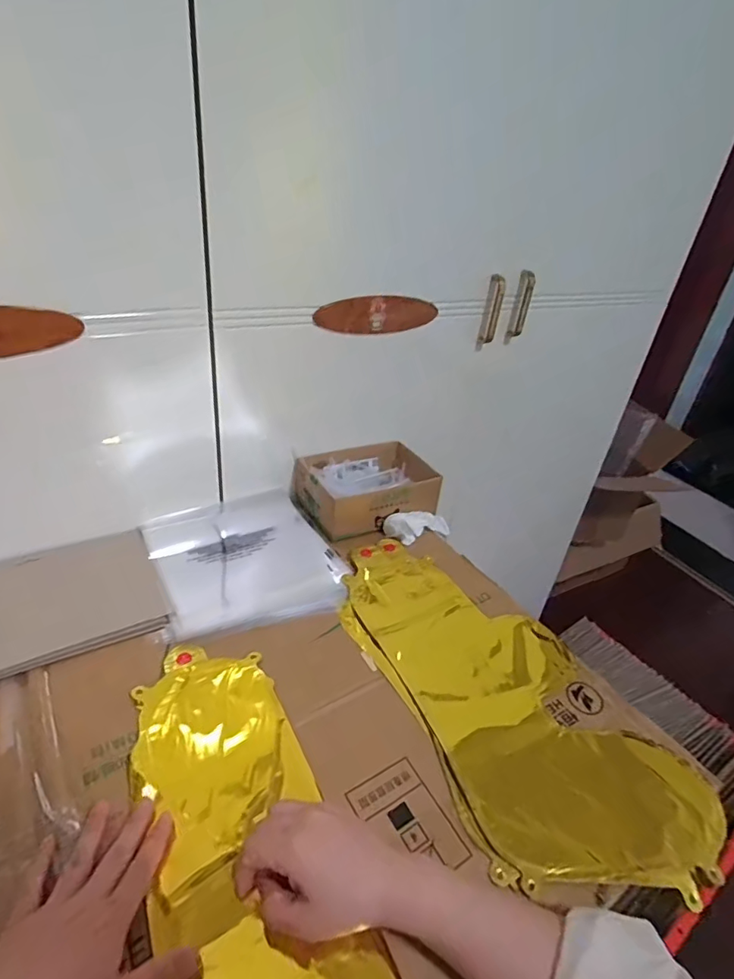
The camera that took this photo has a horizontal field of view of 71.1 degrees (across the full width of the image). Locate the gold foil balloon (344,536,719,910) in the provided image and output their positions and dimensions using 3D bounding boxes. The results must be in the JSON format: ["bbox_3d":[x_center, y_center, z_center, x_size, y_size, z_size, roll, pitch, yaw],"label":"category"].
[{"bbox_3d":[0.129,0.197,0.543,0.216,0.026,0.427,-11,36,-27],"label":"gold foil balloon"}]

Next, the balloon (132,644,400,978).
[{"bbox_3d":[-0.081,0.285,0.373,0.129,0.017,0.420,-12,39,-27],"label":"balloon"}]

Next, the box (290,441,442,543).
[{"bbox_3d":[-0.007,-0.008,0.781,0.192,0.061,0.153,-11,36,-26],"label":"box"}]

